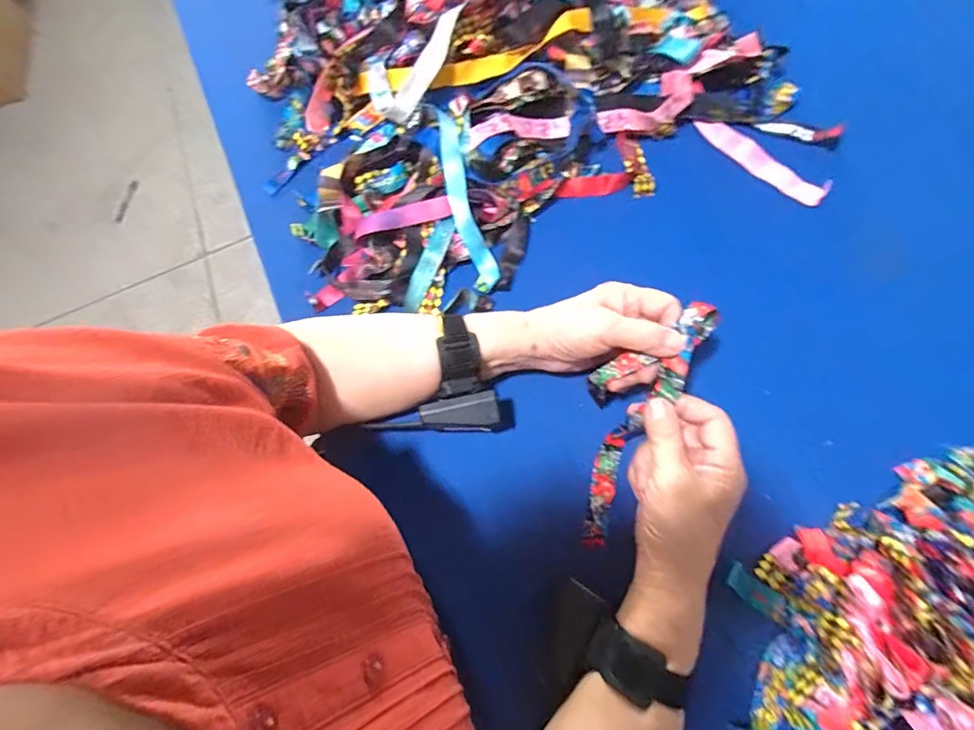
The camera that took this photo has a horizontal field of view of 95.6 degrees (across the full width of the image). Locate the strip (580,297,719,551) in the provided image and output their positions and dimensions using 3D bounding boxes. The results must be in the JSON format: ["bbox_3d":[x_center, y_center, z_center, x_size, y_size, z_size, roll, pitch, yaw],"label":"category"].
[{"bbox_3d":[0.116,0.043,0.379,0.068,0.058,0.214,24,104,9],"label":"strip"}]

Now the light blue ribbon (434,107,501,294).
[{"bbox_3d":[-0.023,-0.165,0.444,0.028,0.013,0.186,-15,90,-3],"label":"light blue ribbon"}]

